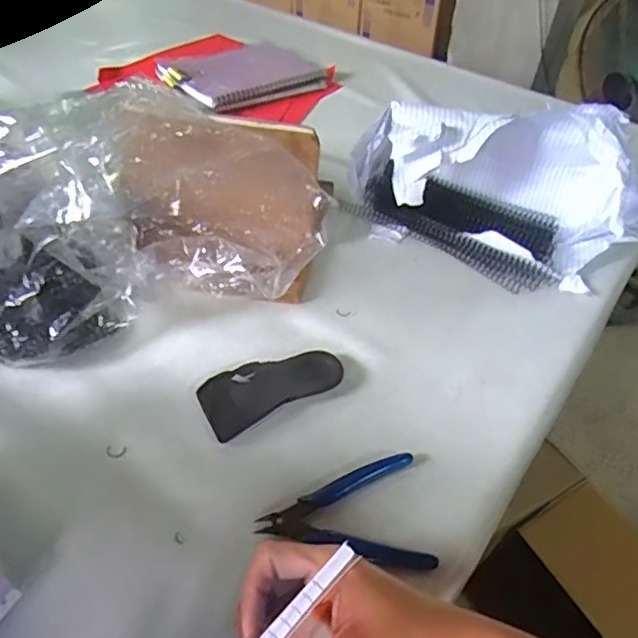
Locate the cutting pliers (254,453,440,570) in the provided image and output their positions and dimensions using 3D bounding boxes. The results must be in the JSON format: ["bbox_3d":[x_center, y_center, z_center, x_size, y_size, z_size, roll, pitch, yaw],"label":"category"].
[{"bbox_3d":[0.018,0.136,0.407,0.117,0.016,0.088,0,46,-4],"label":"cutting pliers"}]

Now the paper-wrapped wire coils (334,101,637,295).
[{"bbox_3d":[0.212,-0.151,0.621,0.331,0.119,0.189,27,50,20],"label":"paper-wrapped wire coils"}]

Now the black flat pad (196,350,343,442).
[{"bbox_3d":[-0.041,0.056,0.482,0.117,0.012,0.056,-22,52,-23],"label":"black flat pad"}]

